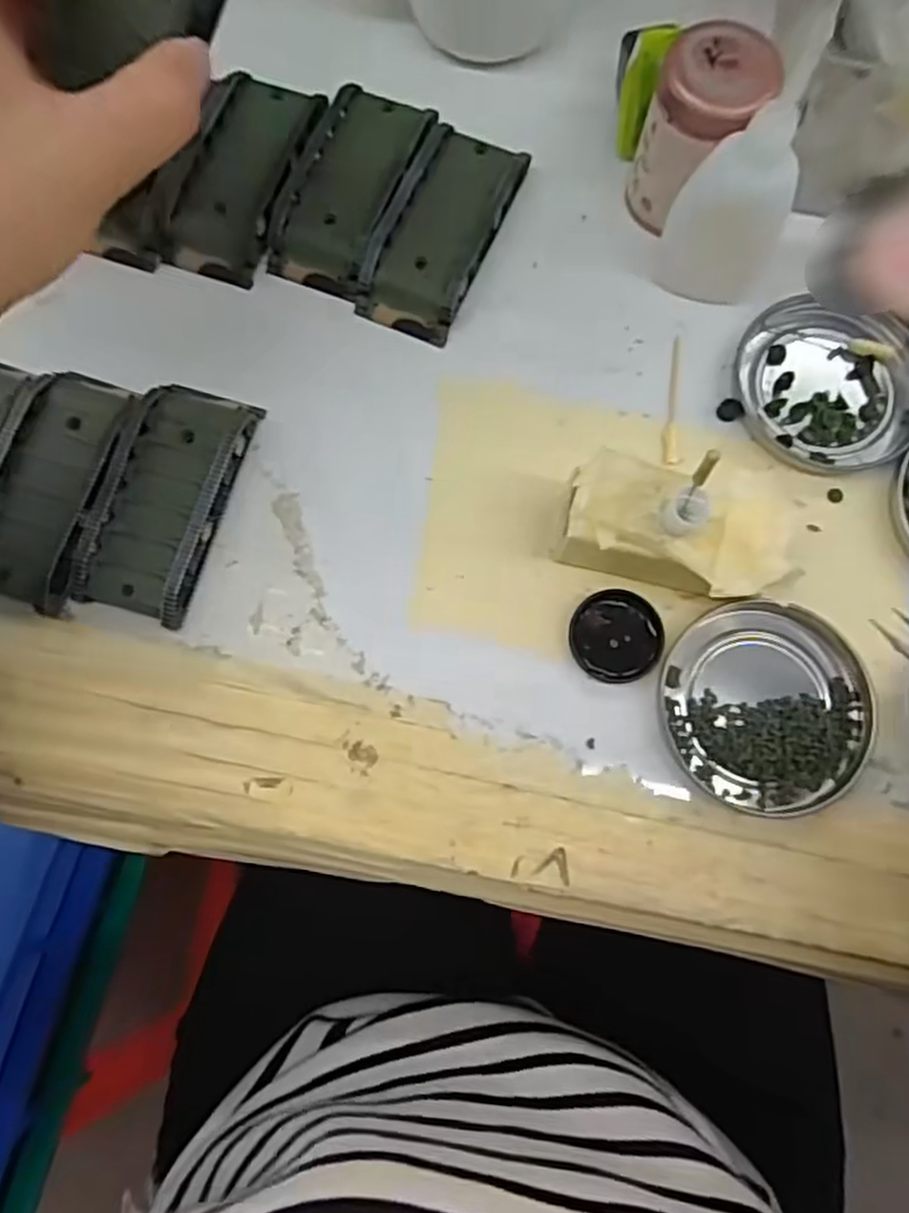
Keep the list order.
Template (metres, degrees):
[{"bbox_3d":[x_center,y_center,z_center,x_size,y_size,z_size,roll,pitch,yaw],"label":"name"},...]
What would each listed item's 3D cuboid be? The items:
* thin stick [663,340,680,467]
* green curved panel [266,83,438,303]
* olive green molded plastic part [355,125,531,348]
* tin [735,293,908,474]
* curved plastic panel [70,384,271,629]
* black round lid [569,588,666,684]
[{"bbox_3d":[0.092,-0.088,0.310,0.007,0.004,0.059,4,78,1],"label":"thin stick"},{"bbox_3d":[-0.047,-0.186,0.323,0.046,0.011,0.094,21,79,5],"label":"green curved panel"},{"bbox_3d":[-0.006,-0.165,0.320,0.044,0.017,0.095,23,79,5],"label":"olive green molded plastic part"},{"bbox_3d":[0.159,-0.096,0.313,0.074,0.010,0.078,0,78,0],"label":"tin"},{"bbox_3d":[-0.114,-0.044,0.292,0.043,0.020,0.094,16,79,3],"label":"curved plastic panel"},{"bbox_3d":[0.063,0.011,0.287,0.035,0.005,0.036,0,78,0],"label":"black round lid"}]

